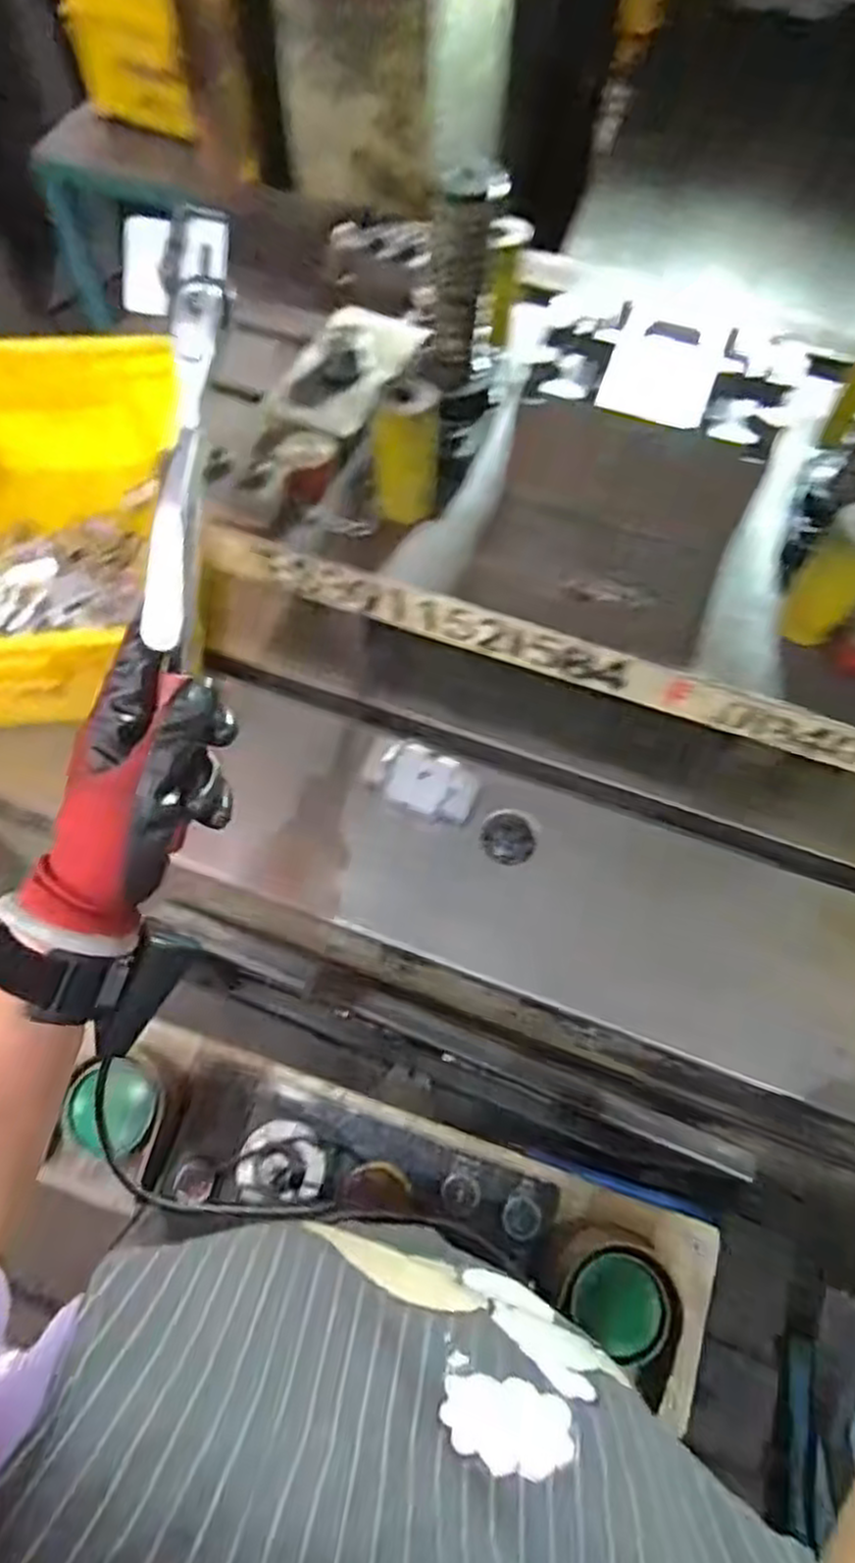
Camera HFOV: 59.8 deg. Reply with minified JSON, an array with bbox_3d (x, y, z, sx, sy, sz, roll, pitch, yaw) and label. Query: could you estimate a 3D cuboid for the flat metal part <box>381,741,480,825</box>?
[{"bbox_3d":[0.001,0.000,0.598,0.075,0.009,0.050,18,81,-2],"label":"flat metal part"}]

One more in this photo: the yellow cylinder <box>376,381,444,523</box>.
[{"bbox_3d":[-0.015,-0.229,0.527,0.044,0.100,0.036,-1,41,-2],"label":"yellow cylinder"}]

